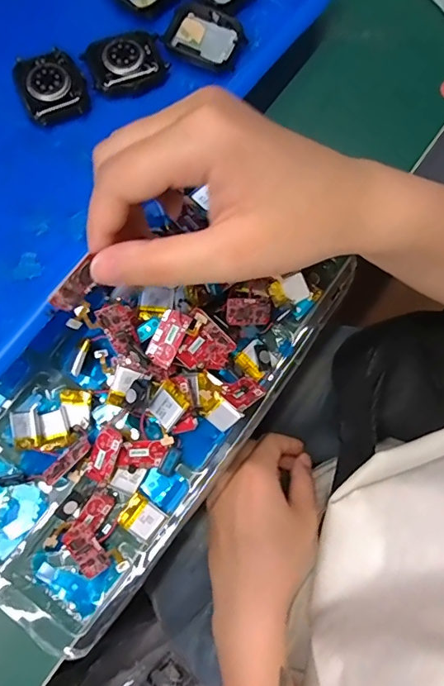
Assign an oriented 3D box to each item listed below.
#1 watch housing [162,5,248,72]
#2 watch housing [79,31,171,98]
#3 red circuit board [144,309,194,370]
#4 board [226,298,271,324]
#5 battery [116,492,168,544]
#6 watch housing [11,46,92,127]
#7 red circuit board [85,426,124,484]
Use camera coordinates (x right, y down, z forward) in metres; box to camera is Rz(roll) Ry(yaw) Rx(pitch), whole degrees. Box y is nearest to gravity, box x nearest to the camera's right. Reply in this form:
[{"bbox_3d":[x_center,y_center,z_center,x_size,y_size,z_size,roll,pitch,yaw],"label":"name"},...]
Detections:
[{"bbox_3d":[-0.011,-0.186,0.294,0.044,0.008,0.038,24,80,5],"label":"watch housing"},{"bbox_3d":[-0.056,-0.166,0.284,0.045,0.007,0.042,-24,80,-4],"label":"watch housing"},{"bbox_3d":[-0.028,-0.003,0.246,0.014,0.005,0.028,26,80,5],"label":"red circuit board"},{"bbox_3d":[0.015,-0.017,0.261,0.029,0.006,0.014,-3,77,-34],"label":"board"},{"bbox_3d":[-0.042,0.092,0.252,0.022,0.006,0.017,36,81,7],"label":"battery"},{"bbox_3d":[-0.098,-0.149,0.277,0.037,0.008,0.043,-27,80,-5],"label":"watch housing"},{"bbox_3d":[-0.060,0.058,0.247,0.013,0.004,0.027,20,93,11],"label":"red circuit board"}]

